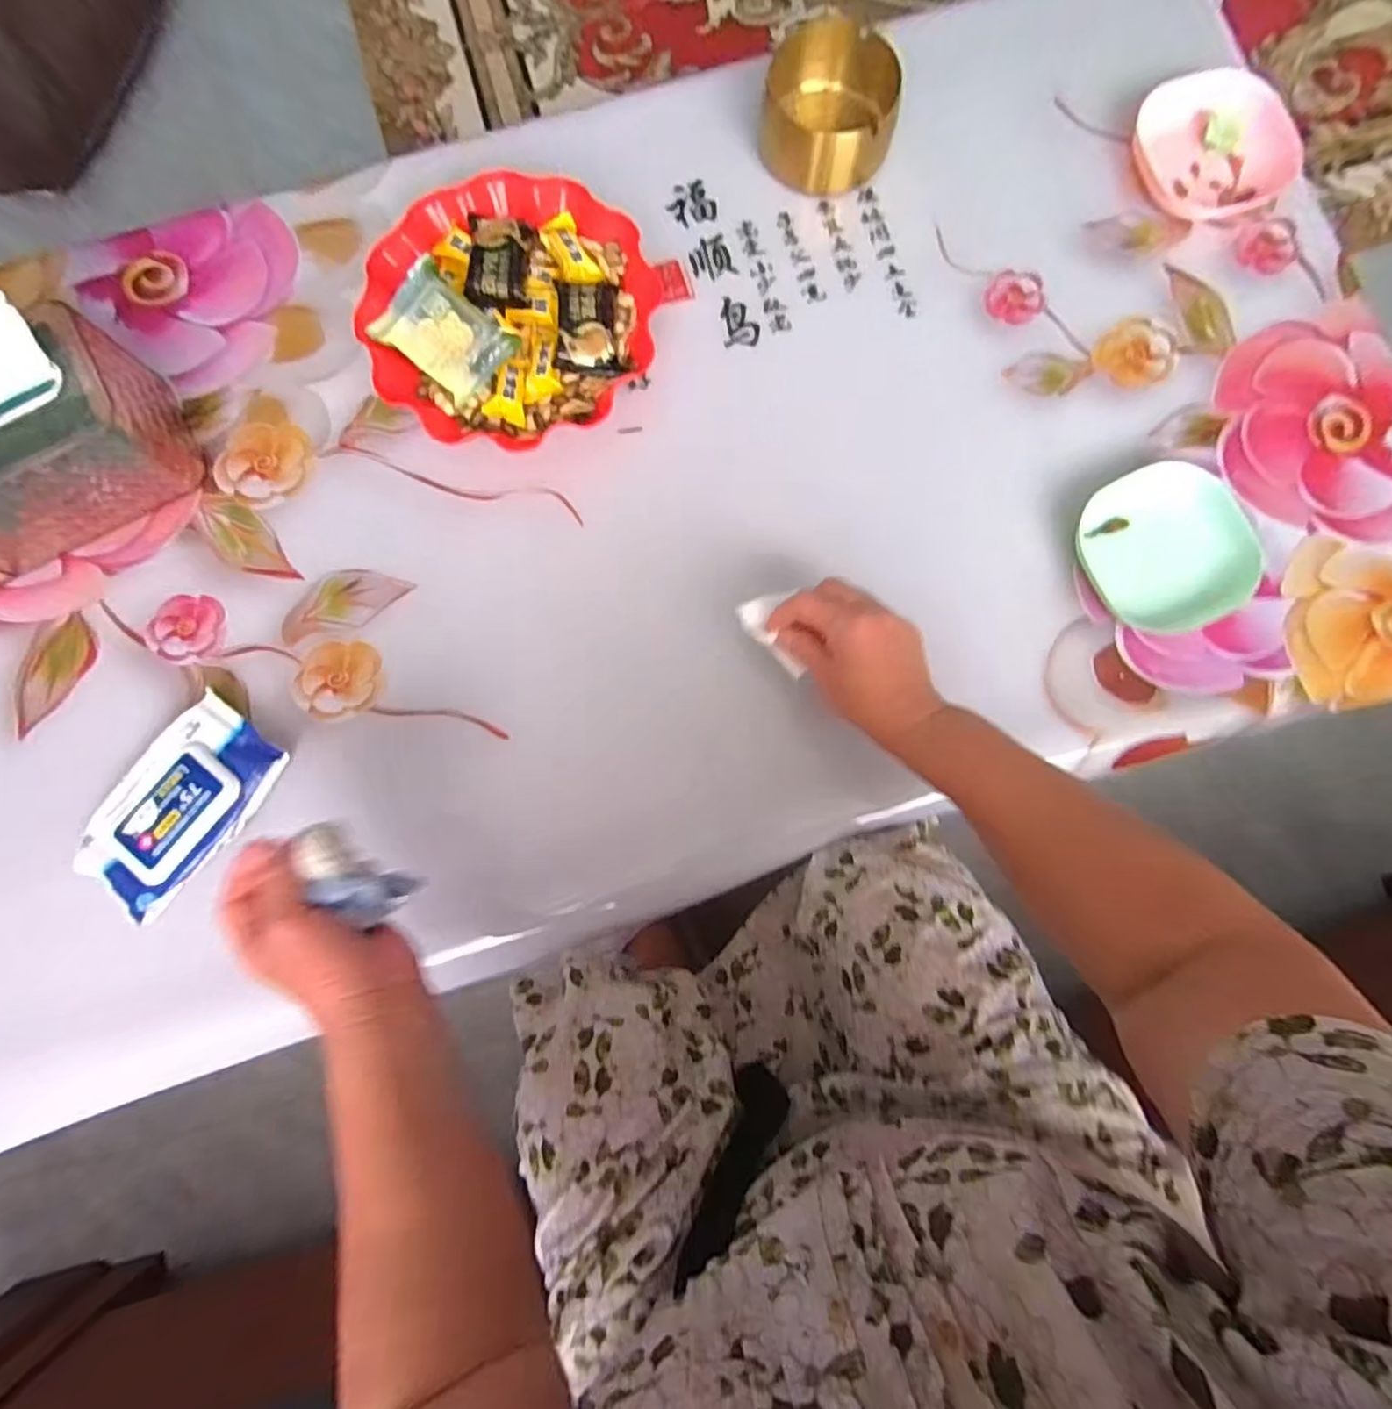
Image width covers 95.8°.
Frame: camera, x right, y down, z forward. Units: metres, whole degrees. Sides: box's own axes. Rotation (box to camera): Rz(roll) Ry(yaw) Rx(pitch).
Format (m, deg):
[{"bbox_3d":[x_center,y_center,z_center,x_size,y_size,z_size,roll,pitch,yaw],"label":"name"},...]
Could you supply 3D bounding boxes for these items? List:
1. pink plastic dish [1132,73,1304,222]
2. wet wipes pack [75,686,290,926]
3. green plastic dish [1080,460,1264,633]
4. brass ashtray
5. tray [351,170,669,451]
[{"bbox_3d":[0.453,-0.488,0.553,0.130,0.023,0.121,0,84,0],"label":"pink plastic dish"},{"bbox_3d":[-0.387,0.077,0.475,0.089,0.035,0.152,39,86,4],"label":"wet wipes pack"},{"bbox_3d":[0.373,-0.124,0.500,0.118,0.026,0.130,-21,84,-2],"label":"green plastic dish"},{"bbox_3d":[0.115,-0.505,0.534,0.110,0.057,0.095,19,84,2],"label":"brass ashtray"},{"bbox_3d":[-0.152,-0.323,0.520,0.227,0.048,0.213,-32,85,-3],"label":"tray"}]

